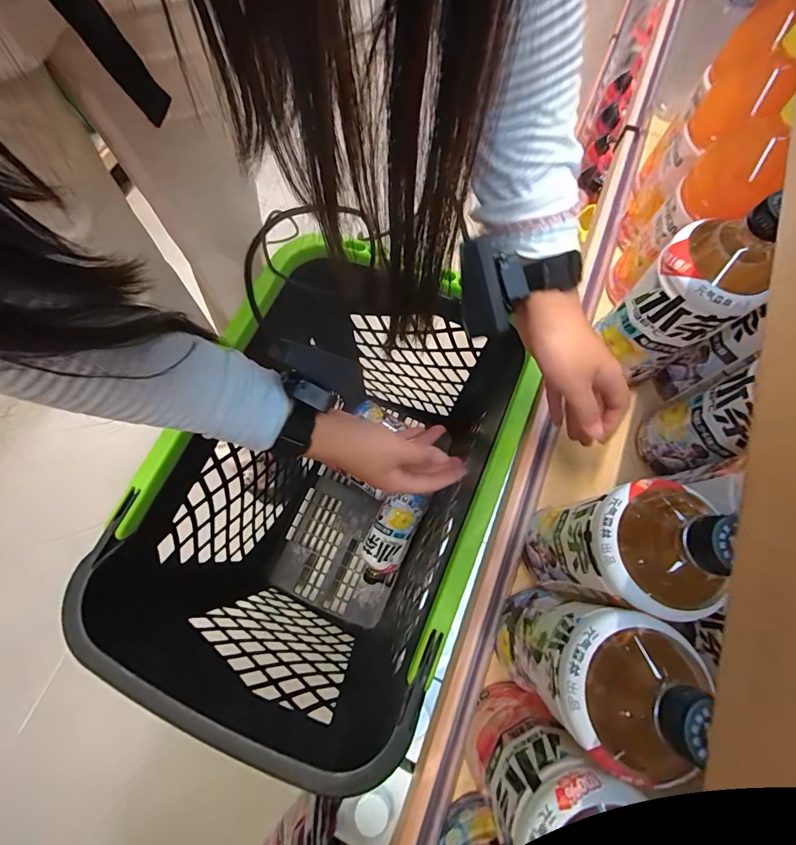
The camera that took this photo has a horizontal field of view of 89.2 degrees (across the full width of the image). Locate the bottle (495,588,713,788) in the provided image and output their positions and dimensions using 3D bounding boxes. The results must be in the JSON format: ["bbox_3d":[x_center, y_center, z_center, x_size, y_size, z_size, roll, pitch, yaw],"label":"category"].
[{"bbox_3d":[0.125,0.163,0.277,0.066,0.183,0.080,31,73,9],"label":"bottle"}]

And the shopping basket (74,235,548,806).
[{"bbox_3d":[-0.095,0.120,0.676,0.391,0.477,0.557,21,72,6],"label":"shopping basket"}]

